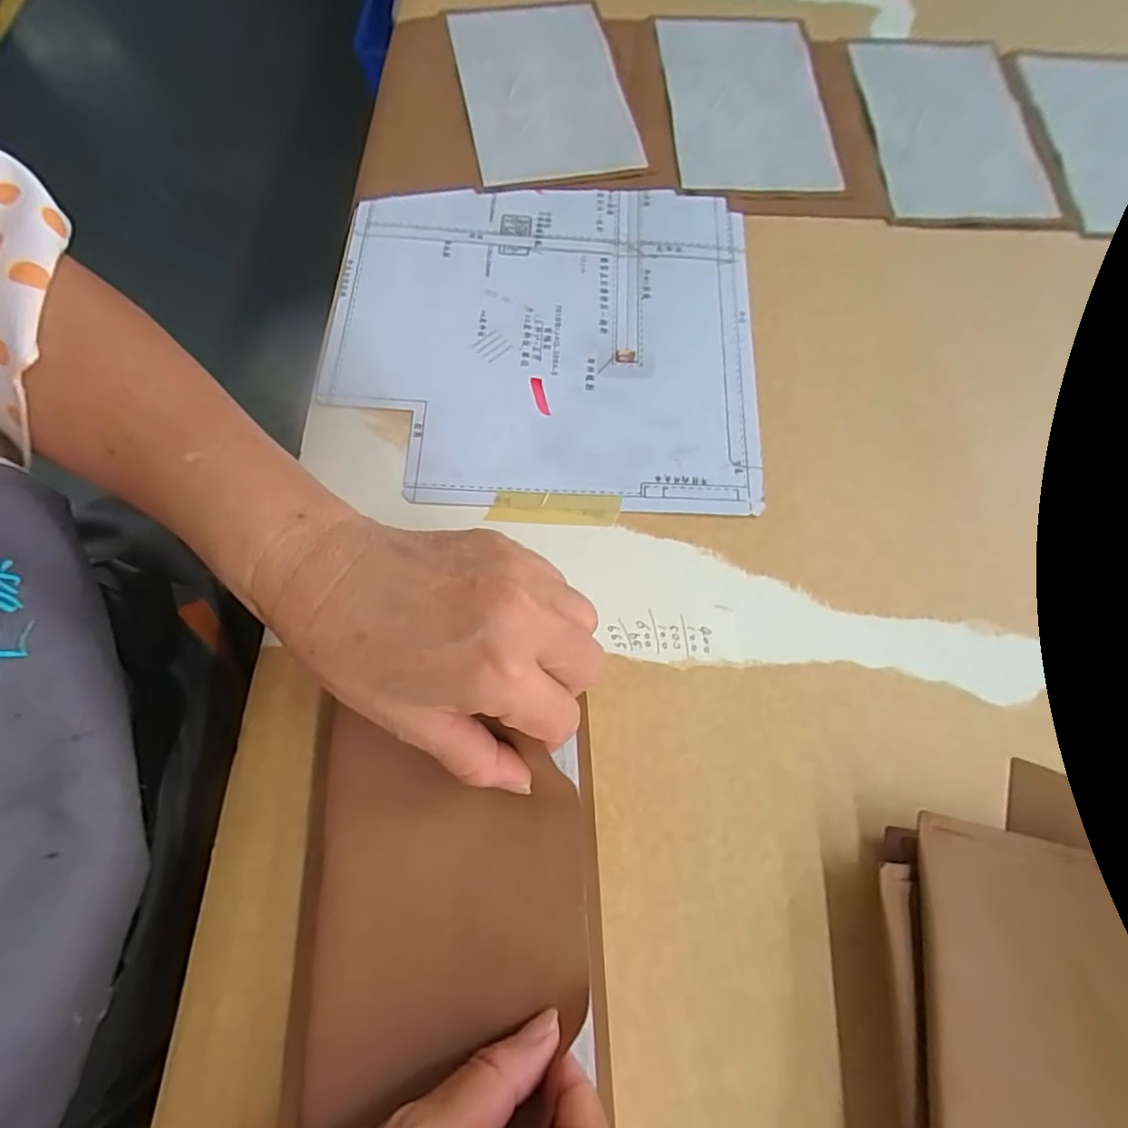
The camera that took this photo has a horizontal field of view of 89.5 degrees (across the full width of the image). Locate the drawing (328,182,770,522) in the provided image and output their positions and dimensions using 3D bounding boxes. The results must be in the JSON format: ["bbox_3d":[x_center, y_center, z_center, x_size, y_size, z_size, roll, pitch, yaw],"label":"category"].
[{"bbox_3d":[-0.012,-0.136,0.335,0.242,0.005,0.220,1,70,-1],"label":"drawing"}]

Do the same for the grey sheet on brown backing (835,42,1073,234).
[{"bbox_3d":[0.276,-0.312,0.407,0.118,0.009,0.192,-3,70,1],"label":"grey sheet on brown backing"}]

